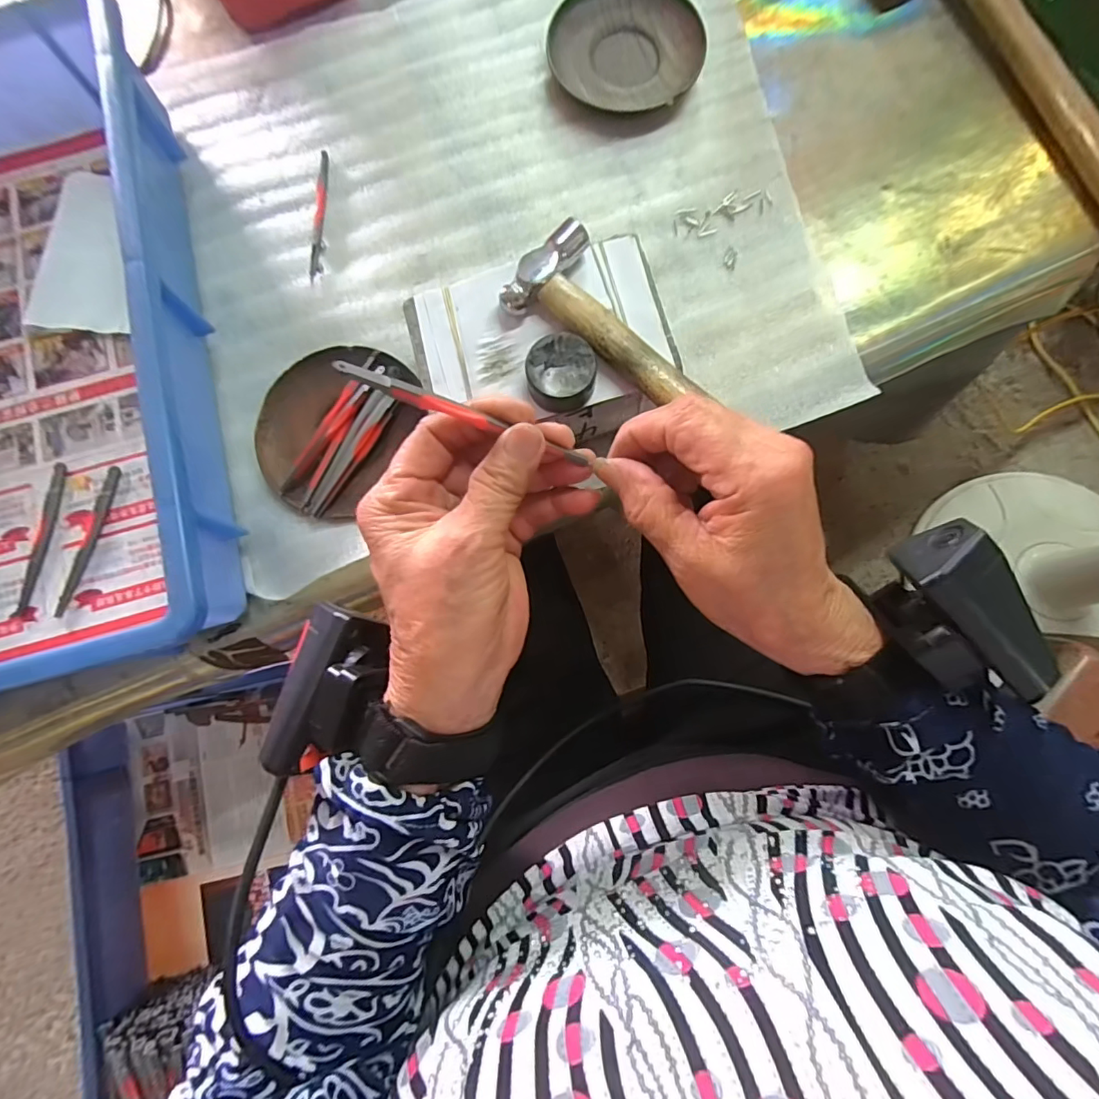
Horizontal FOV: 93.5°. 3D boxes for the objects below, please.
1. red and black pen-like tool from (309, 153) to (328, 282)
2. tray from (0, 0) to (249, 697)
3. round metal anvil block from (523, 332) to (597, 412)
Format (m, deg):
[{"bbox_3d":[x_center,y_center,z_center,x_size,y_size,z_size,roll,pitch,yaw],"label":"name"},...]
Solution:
[{"bbox_3d":[-0.168,-0.244,0.379,0.009,0.004,0.109,0,80,1],"label":"red and black pen-like tool"},{"bbox_3d":[-0.364,-0.120,0.324,0.279,0.075,0.425,-15,80,-2],"label":"tray"},{"bbox_3d":[0.006,-0.095,0.284,0.036,0.022,0.036,-7,80,1],"label":"round metal anvil block"}]

